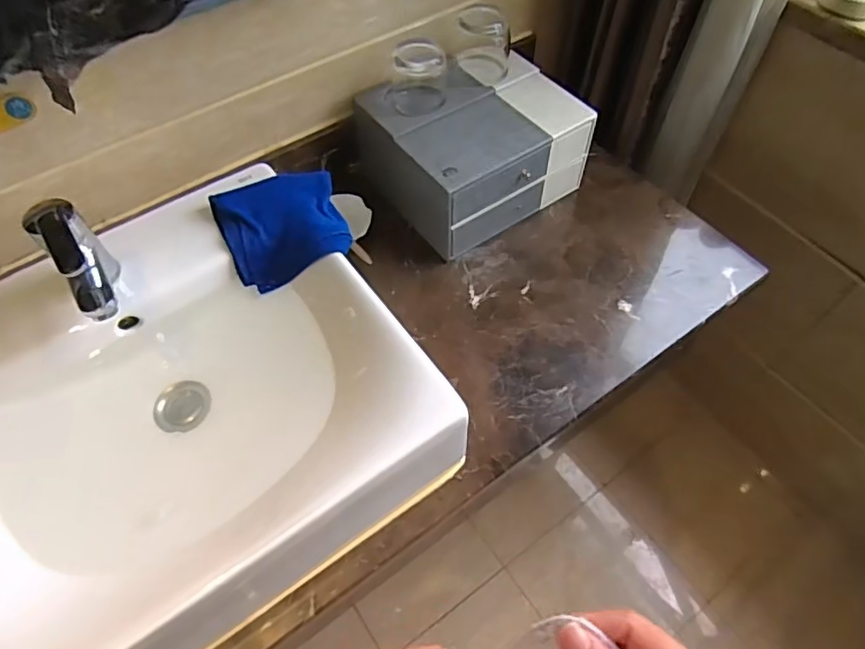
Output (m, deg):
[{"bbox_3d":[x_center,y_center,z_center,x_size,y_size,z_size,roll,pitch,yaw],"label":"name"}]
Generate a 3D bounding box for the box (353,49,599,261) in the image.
[{"bbox_3d":[0.057,-0.260,0.823,0.250,0.136,0.224,-32,62,-18],"label":"box"}]

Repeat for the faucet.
[{"bbox_3d":[-0.336,-0.054,0.558,0.044,0.113,0.127,-34,63,-19],"label":"faucet"}]

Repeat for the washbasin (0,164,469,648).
[{"bbox_3d":[-0.269,0.090,0.600,0.447,0.135,0.408,-32,62,-18],"label":"washbasin"}]

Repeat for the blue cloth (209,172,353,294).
[{"bbox_3d":[-0.174,-0.114,0.671,0.141,0.053,0.131,-19,59,-11],"label":"blue cloth"}]

